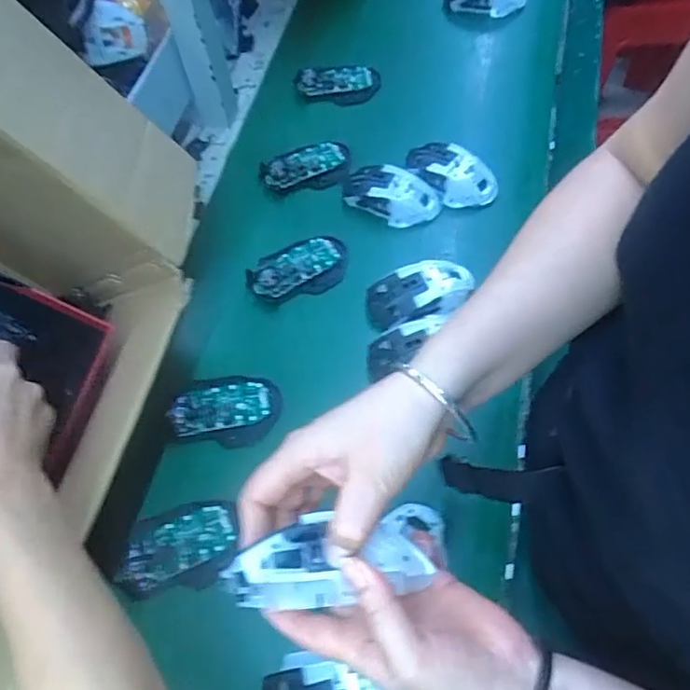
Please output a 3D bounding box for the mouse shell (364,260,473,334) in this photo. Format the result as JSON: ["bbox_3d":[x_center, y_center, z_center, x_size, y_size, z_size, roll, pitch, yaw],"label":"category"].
[{"bbox_3d":[0.080,-0.058,0.618,0.117,0.036,0.066,-17,61,-5],"label":"mouse shell"}]

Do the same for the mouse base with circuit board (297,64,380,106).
[{"bbox_3d":[-0.011,-0.360,0.799,0.113,0.016,0.060,-4,61,2],"label":"mouse base with circuit board"}]

